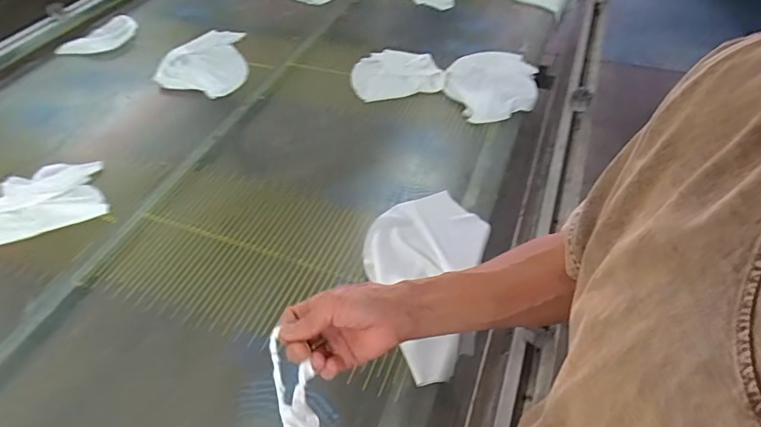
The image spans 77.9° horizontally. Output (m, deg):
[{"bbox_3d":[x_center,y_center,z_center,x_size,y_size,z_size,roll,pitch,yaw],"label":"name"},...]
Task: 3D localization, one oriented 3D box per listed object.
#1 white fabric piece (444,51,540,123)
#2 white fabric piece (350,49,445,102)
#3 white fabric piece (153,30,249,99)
[{"bbox_3d":[0.233,-0.275,0.990,0.184,0.028,0.280,9,50,11],"label":"white fabric piece"},{"bbox_3d":[0.030,-0.304,1.007,0.183,0.012,0.160,-11,49,-7],"label":"white fabric piece"},{"bbox_3d":[-0.362,-0.342,1.035,0.185,0.019,0.242,13,50,14],"label":"white fabric piece"}]

